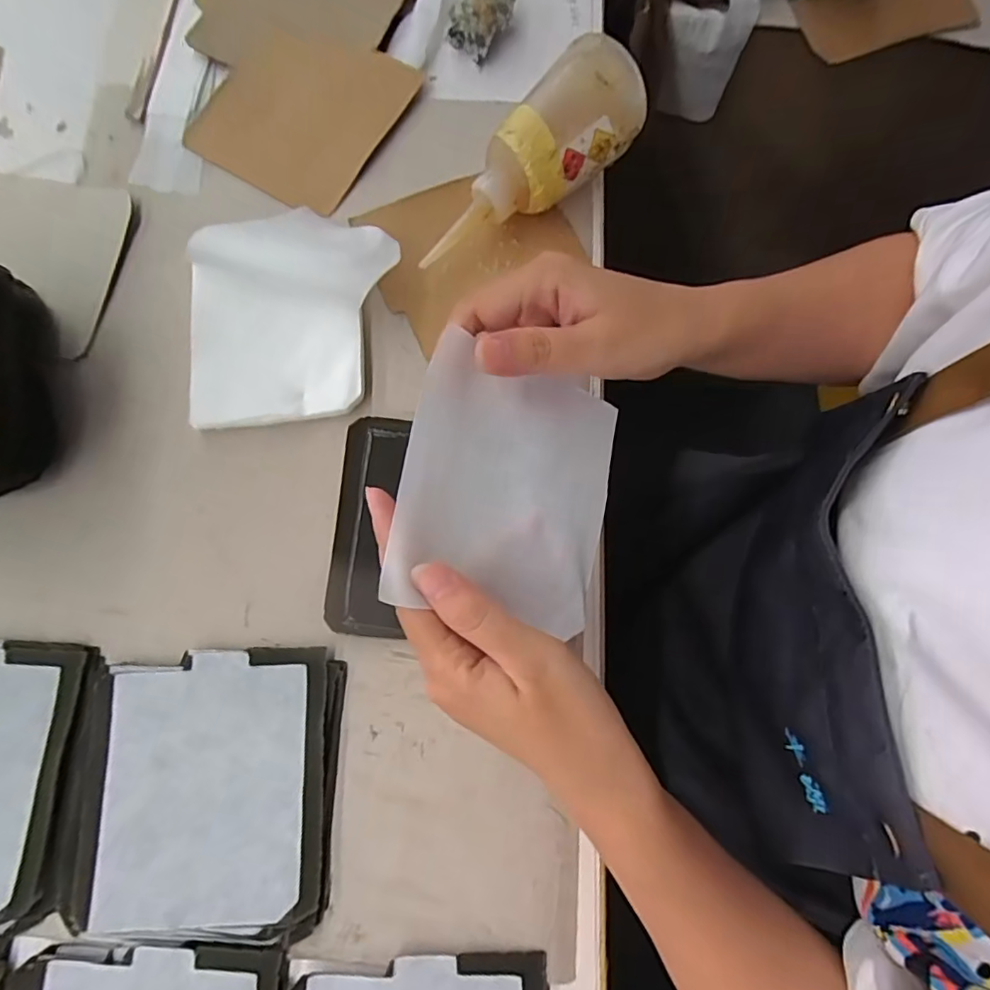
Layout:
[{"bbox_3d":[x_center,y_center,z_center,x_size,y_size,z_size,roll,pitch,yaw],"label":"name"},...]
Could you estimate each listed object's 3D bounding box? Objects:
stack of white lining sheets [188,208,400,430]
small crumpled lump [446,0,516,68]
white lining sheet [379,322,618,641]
[{"bbox_3d":[-0.130,-0.117,0.355,0.130,0.031,0.137,-3,77,0],"label":"stack of white lining sheets"},{"bbox_3d":[-0.008,-0.348,0.407,0.031,0.029,0.050,34,79,8],"label":"small crumpled lump"},{"bbox_3d":[0.010,-0.004,0.262,0.107,0.010,0.117,17,73,-25],"label":"white lining sheet"}]

